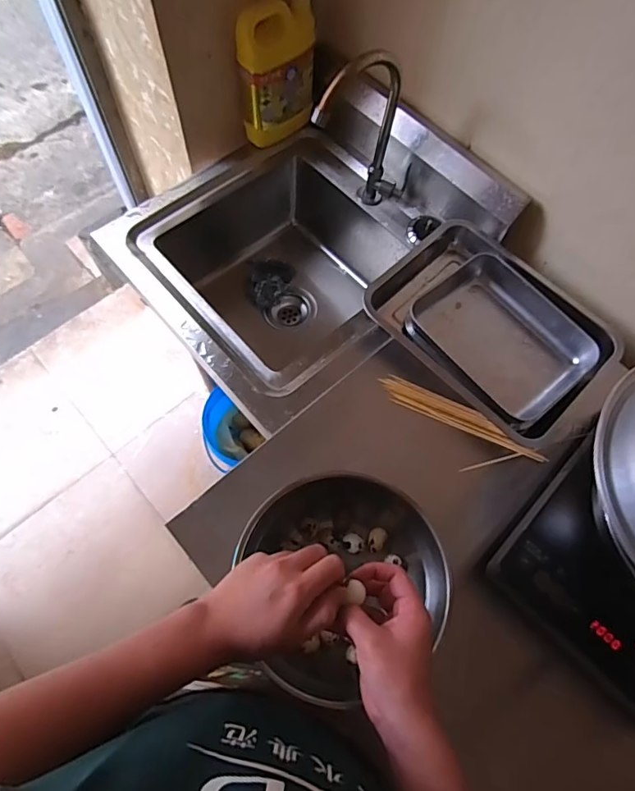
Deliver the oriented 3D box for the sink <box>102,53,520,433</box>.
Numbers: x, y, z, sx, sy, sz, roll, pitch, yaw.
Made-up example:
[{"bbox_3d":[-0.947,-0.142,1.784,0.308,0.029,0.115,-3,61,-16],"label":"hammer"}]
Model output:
[{"bbox_3d":[-0.029,-0.260,0.928,0.561,0.364,0.501,-38,74,-16],"label":"sink"}]

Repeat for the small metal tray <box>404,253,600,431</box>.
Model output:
[{"bbox_3d":[0.289,-0.094,0.758,0.202,0.041,0.259,-41,75,-17],"label":"small metal tray"}]

